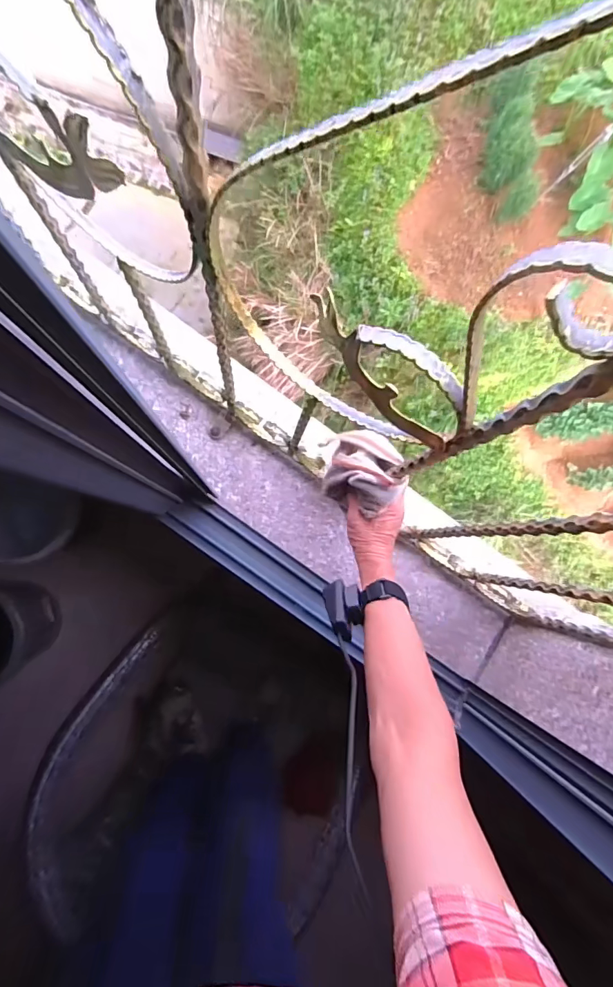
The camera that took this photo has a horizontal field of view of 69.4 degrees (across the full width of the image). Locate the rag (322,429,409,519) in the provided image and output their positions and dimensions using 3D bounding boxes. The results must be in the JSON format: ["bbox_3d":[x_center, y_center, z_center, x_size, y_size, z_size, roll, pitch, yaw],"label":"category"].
[{"bbox_3d":[0.077,-0.038,0.591,0.104,0.136,0.103,43,81,-1],"label":"rag"}]

